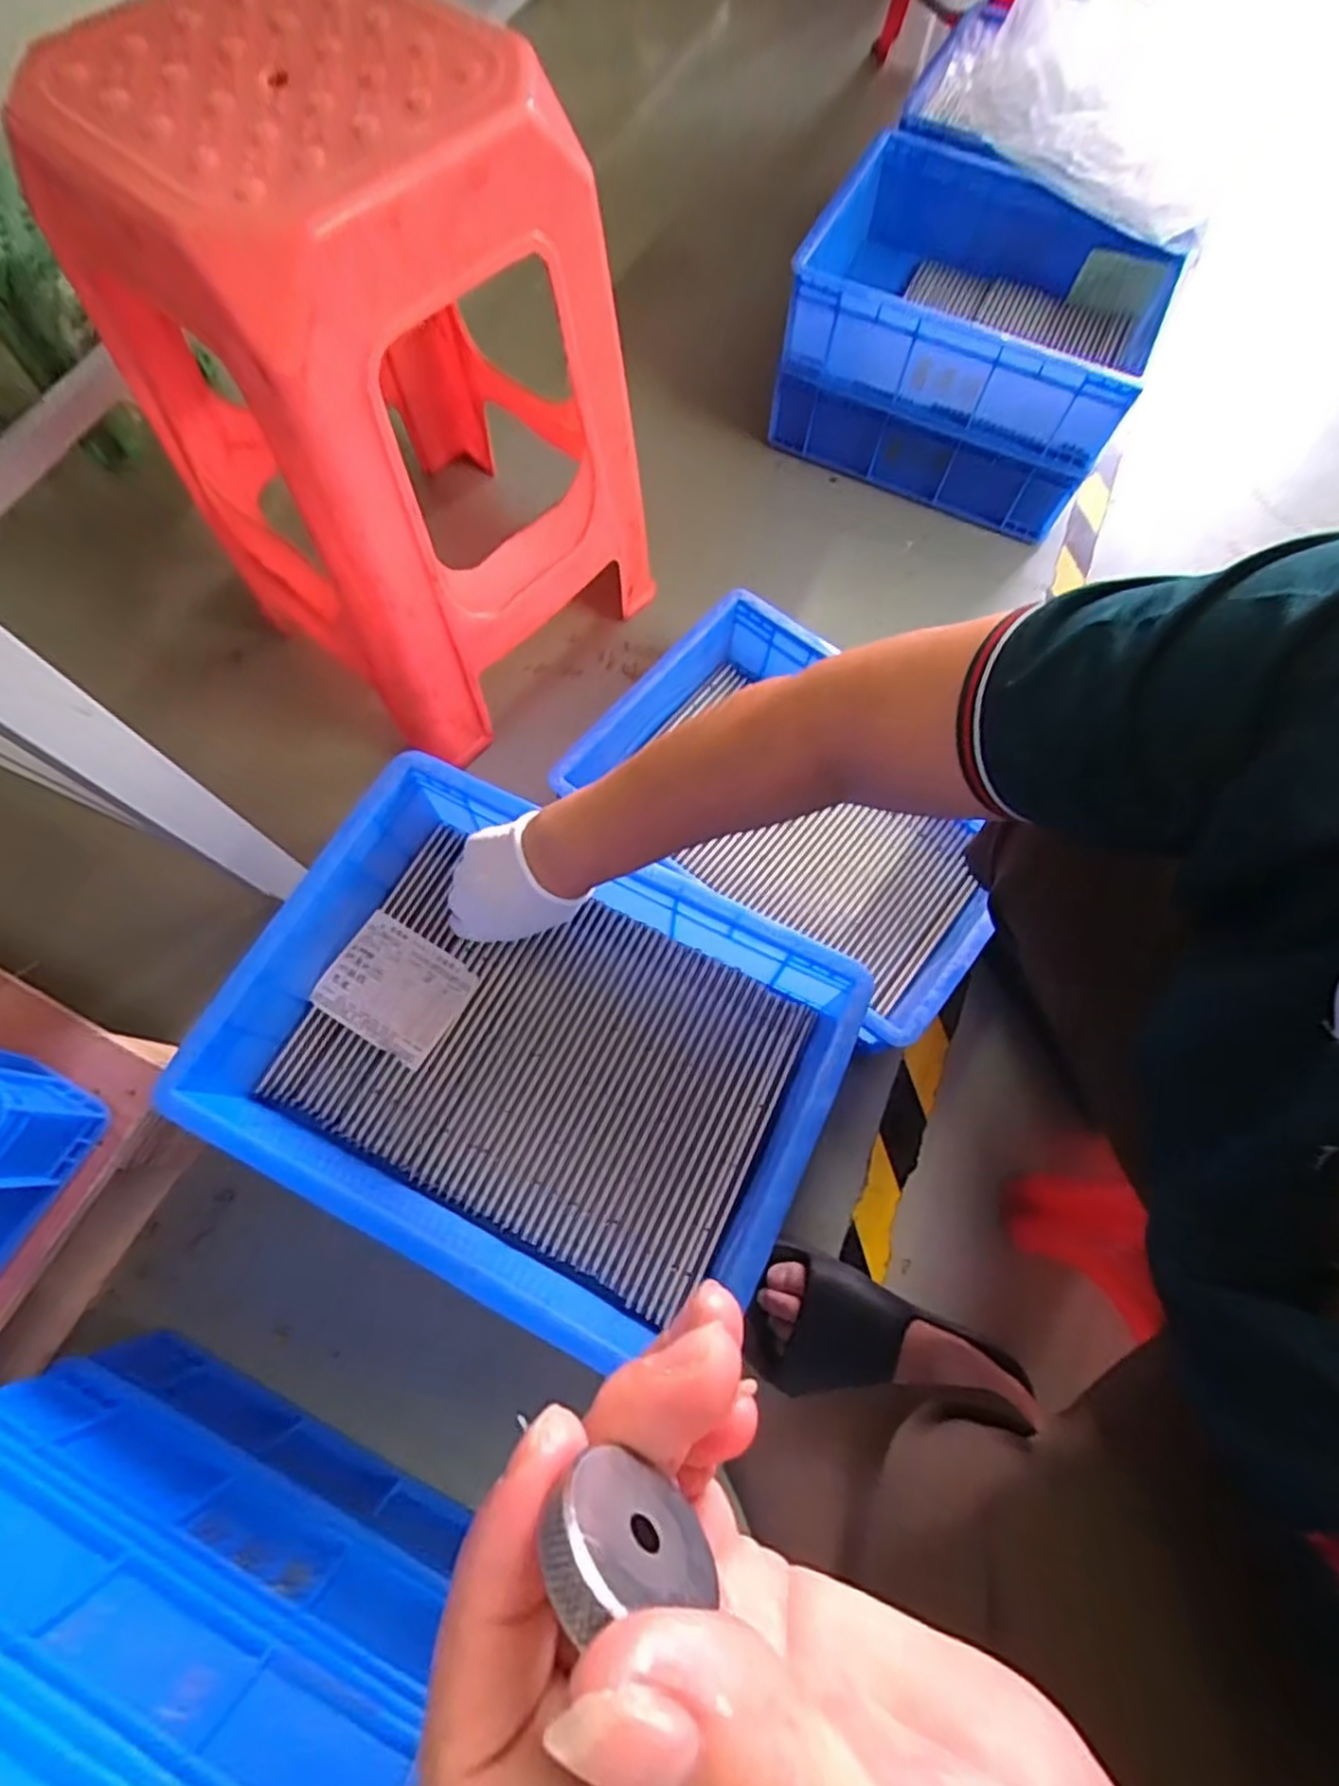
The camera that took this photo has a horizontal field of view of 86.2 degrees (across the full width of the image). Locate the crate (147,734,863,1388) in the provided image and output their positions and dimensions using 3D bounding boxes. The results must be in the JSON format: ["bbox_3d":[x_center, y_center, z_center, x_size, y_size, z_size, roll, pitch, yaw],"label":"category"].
[{"bbox_3d":[-0.097,0.112,0.528,0.395,0.089,0.296,26,71,7],"label":"crate"}]

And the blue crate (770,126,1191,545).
[{"bbox_3d":[0.377,-0.702,0.919,0.418,0.216,0.298,21,71,6],"label":"blue crate"}]

